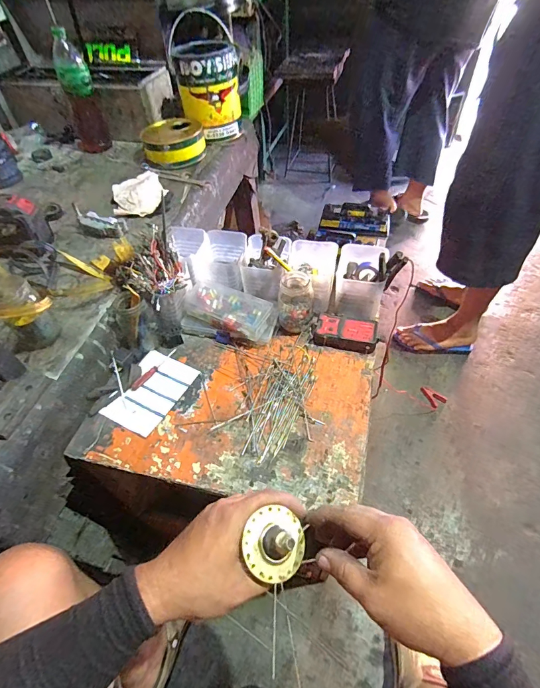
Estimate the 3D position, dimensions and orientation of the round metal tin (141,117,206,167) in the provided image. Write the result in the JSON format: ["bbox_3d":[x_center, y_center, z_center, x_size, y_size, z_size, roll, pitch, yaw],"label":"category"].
[{"bbox_3d":[-0.257,-0.545,1.002,0.156,0.061,0.152,-1,51,2],"label":"round metal tin"}]

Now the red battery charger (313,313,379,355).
[{"bbox_3d":[0.136,-0.021,0.662,0.105,0.026,0.061,11,52,11],"label":"red battery charger"}]

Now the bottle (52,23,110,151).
[{"bbox_3d":[-0.508,-0.653,0.986,0.091,0.257,0.094,-22,53,-14],"label":"bottle"}]

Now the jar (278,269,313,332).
[{"bbox_3d":[0.046,-0.075,0.664,0.061,0.093,0.067,2,51,4],"label":"jar"}]

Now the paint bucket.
[{"bbox_3d":[-0.170,-0.713,1.005,0.162,0.252,0.172,-1,51,2],"label":"paint bucket"}]

